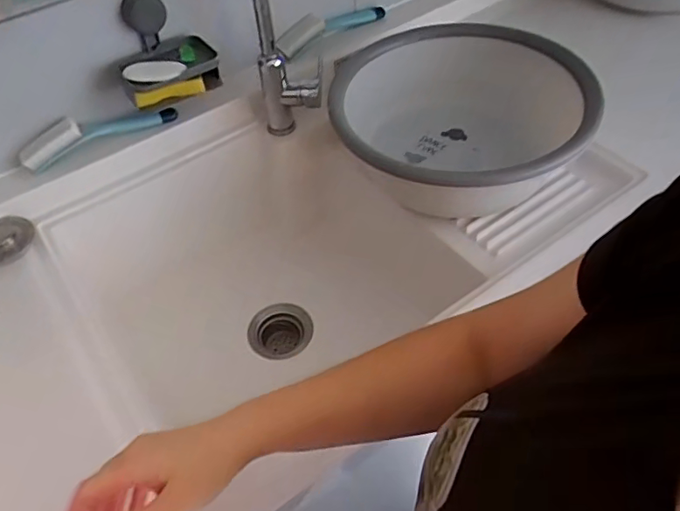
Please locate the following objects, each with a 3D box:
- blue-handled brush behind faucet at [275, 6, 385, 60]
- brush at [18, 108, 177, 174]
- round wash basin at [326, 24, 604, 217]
[{"bbox_3d":[-0.012,-0.384,0.920,0.199,0.054,0.020,-29,53,-17],"label":"blue-handled brush behind faucet"},{"bbox_3d":[-0.362,-0.187,0.839,0.230,0.046,0.053,-30,53,-17],"label":"brush"},{"bbox_3d":[0.163,-0.185,0.823,0.372,0.152,0.306,12,53,16],"label":"round wash basin"}]

